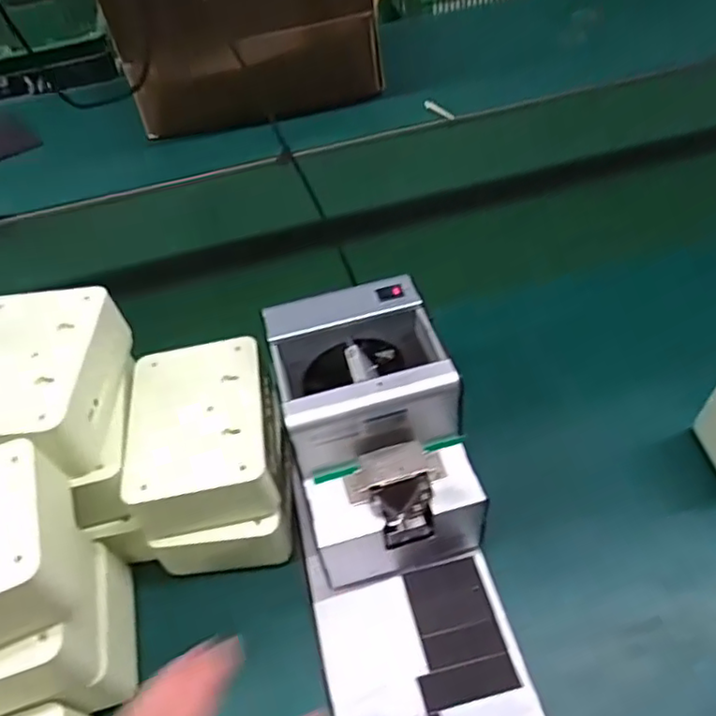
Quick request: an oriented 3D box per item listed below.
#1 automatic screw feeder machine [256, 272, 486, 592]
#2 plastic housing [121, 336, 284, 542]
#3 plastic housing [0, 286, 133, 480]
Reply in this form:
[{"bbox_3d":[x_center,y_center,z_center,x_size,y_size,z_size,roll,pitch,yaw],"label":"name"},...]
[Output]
[{"bbox_3d":[0.012,0.057,0.482,0.129,0.148,0.175,-14,48,-5],"label":"automatic screw feeder machine"},{"bbox_3d":[-0.118,0.062,0.476,0.112,0.060,0.144,-14,48,-5],"label":"plastic housing"},{"bbox_3d":[-0.241,0.019,0.453,0.100,0.059,0.141,-4,48,3],"label":"plastic housing"}]

